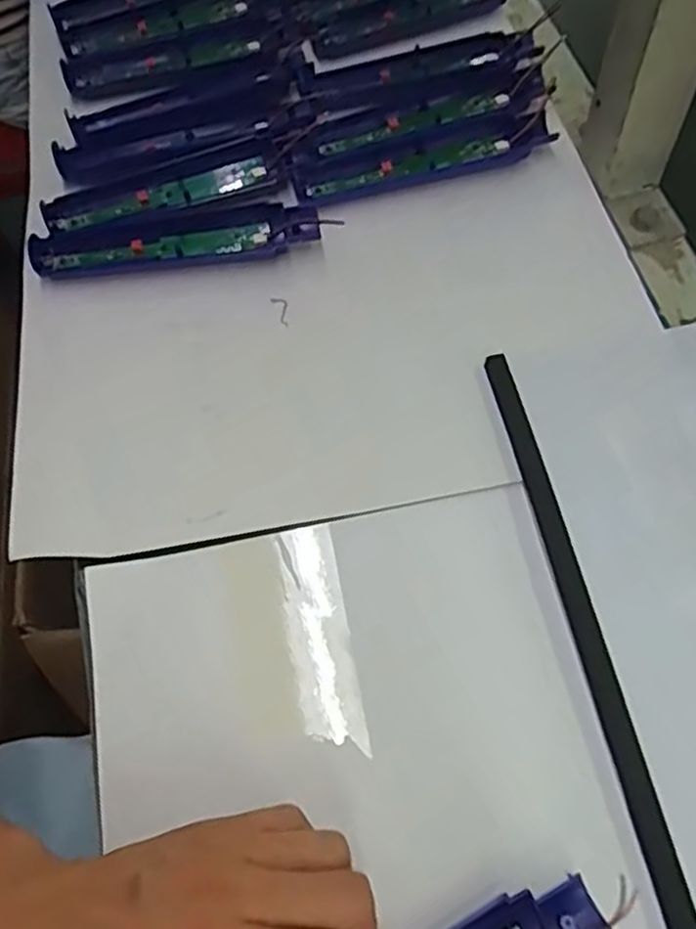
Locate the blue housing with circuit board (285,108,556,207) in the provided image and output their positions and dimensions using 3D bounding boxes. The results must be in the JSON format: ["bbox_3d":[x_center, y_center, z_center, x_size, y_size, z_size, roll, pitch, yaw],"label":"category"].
[{"bbox_3d":[0.047,-0.201,0.480,0.169,0.014,0.040,-16,63,-4],"label":"blue housing with circuit board"}]

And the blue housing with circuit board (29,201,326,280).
[{"bbox_3d":[-0.106,-0.140,0.460,0.176,0.014,0.042,-8,62,0],"label":"blue housing with circuit board"}]

